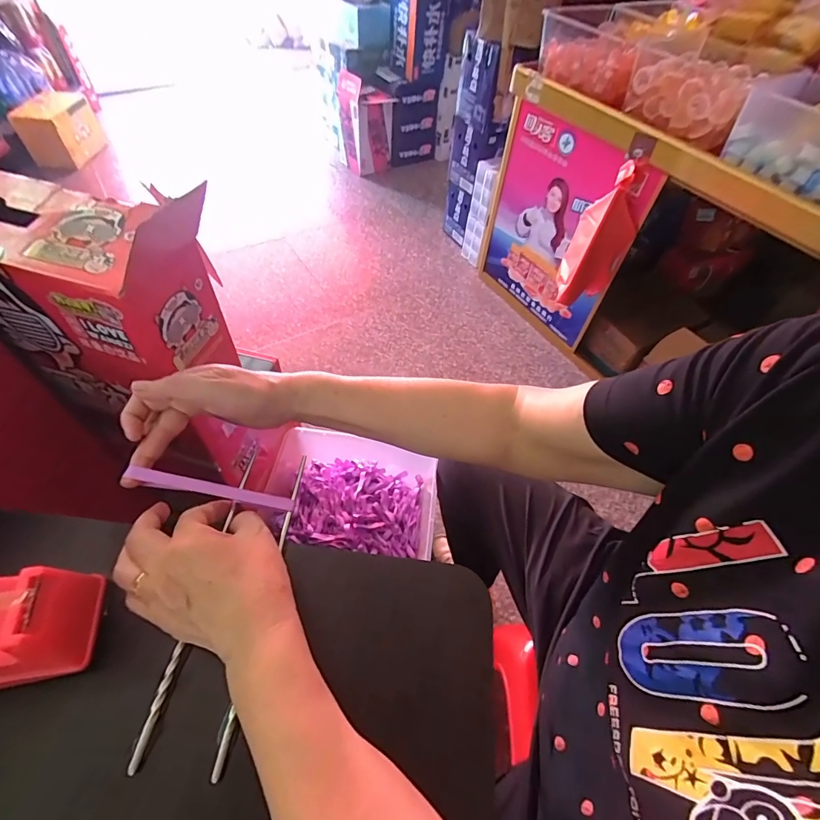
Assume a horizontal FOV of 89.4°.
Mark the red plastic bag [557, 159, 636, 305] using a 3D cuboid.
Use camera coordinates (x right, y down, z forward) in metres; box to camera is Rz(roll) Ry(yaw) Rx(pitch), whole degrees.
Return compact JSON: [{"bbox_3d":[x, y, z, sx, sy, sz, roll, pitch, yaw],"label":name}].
[{"bbox_3d":[0.549,-0.485,1.199,0.157,0.358,0.210,23,55,12],"label":"red plastic bag"}]

